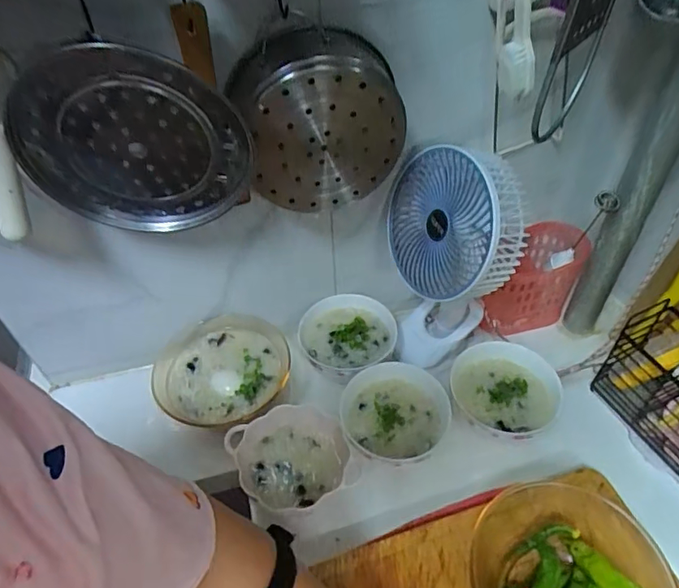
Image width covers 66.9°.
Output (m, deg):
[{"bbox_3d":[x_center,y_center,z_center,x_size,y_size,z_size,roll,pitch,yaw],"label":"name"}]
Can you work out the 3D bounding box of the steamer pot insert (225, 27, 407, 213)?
[{"bbox_3d":[-0.020,-0.158,0.482,0.151,0.154,0.071,-18,48,-13],"label":"steamer pot insert"}]

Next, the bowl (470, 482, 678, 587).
[{"bbox_3d":[0.212,0.248,0.468,0.190,0.073,0.164,-35,54,-26],"label":"bowl"}]

